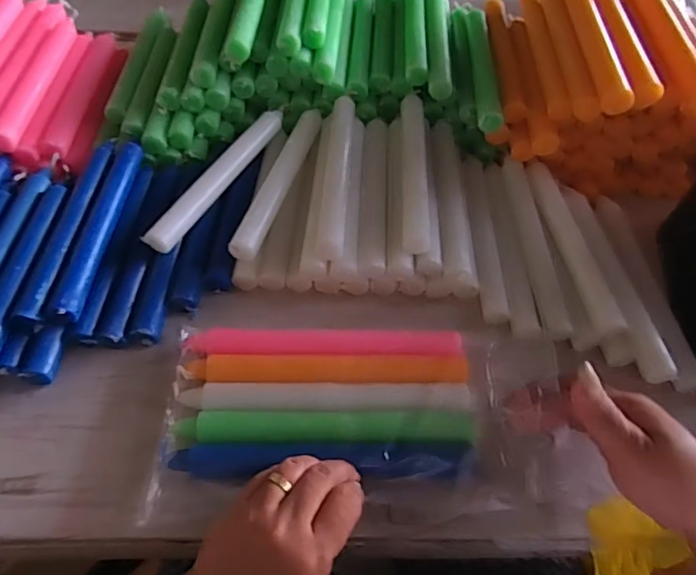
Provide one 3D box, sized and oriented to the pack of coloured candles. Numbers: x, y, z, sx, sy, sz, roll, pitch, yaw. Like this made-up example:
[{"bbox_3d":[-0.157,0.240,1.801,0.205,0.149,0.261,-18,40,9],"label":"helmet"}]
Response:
[{"bbox_3d":[0.007,0.088,0.388,0.268,0.030,0.136,-1,54,0],"label":"pack of coloured candles"}]

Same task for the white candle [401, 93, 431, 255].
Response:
[{"bbox_3d":[0.061,-0.110,0.503,0.023,0.021,0.194,3,54,0],"label":"white candle"}]

